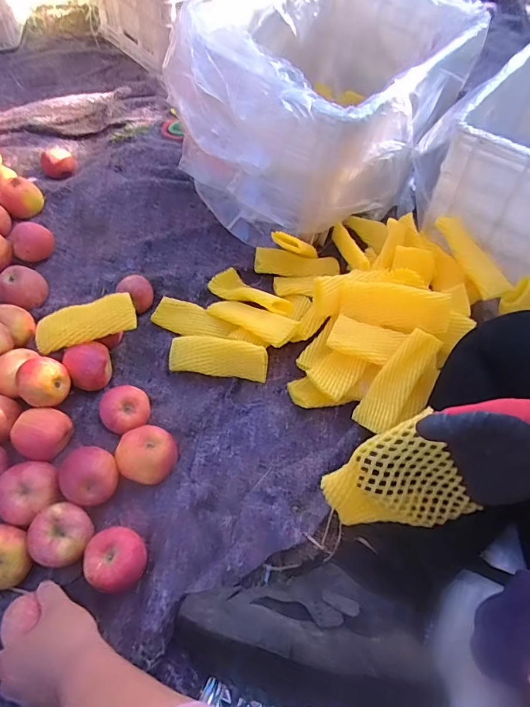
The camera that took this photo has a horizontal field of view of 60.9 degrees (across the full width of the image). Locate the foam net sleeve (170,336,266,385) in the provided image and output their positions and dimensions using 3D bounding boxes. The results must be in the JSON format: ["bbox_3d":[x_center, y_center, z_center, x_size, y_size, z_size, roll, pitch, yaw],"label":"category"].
[{"bbox_3d":[-0.070,0.005,0.679,0.154,0.059,0.049,10,58,4],"label":"foam net sleeve"}]

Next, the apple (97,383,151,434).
[{"bbox_3d":[-0.198,0.083,0.643,0.066,0.054,0.066,1,58,-2],"label":"apple"}]

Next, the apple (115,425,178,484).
[{"bbox_3d":[-0.157,0.140,0.609,0.075,0.062,0.069,2,57,-2],"label":"apple"}]

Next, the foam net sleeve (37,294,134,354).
[{"bbox_3d":[-0.265,-0.044,0.656,0.150,0.030,0.049,-17,59,6],"label":"foam net sleeve"}]

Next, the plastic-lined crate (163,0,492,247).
[{"bbox_3d":[0.117,-0.478,0.830,0.397,0.261,0.580,29,60,14],"label":"plastic-lined crate"}]

